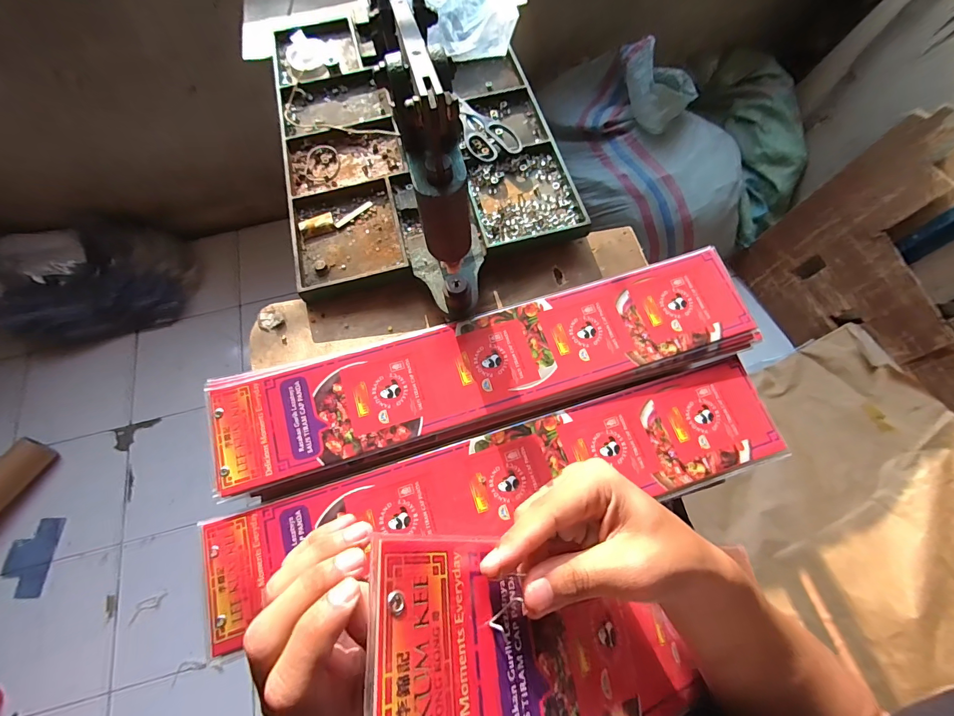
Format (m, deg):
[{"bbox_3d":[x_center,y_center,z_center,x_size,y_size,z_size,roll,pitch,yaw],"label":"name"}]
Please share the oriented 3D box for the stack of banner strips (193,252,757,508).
[{"bbox_3d":[0.018,0.006,0.436,0.572,0.032,0.132,-16,68,-5],"label":"stack of banner strips"}]

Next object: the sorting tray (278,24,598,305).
[{"bbox_3d":[-0.094,-0.333,0.570,0.347,0.029,0.494,-15,68,-5],"label":"sorting tray"}]

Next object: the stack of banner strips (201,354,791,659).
[{"bbox_3d":[0.032,0.122,0.397,0.557,0.028,0.111,-16,68,-5],"label":"stack of banner strips"}]

